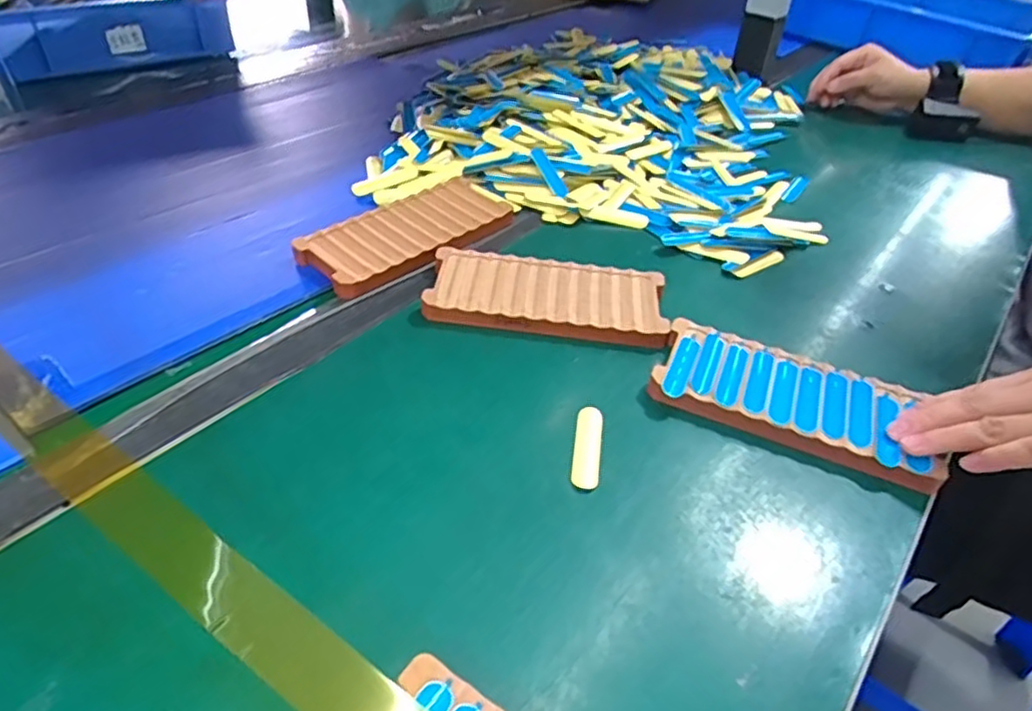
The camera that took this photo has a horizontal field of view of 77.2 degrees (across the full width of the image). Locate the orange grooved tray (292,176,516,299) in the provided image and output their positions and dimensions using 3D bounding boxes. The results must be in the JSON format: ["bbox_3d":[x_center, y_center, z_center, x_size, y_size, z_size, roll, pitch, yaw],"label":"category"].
[{"bbox_3d":[-0.085,-0.103,0.534,0.082,0.013,0.180,33,50,25],"label":"orange grooved tray"}]

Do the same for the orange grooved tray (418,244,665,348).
[{"bbox_3d":[0.024,-0.046,0.483,0.172,0.009,0.077,8,44,2],"label":"orange grooved tray"}]

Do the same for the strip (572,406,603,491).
[{"bbox_3d":[0.043,0.054,0.390,0.016,0.004,0.062,9,44,3],"label":"strip"}]

